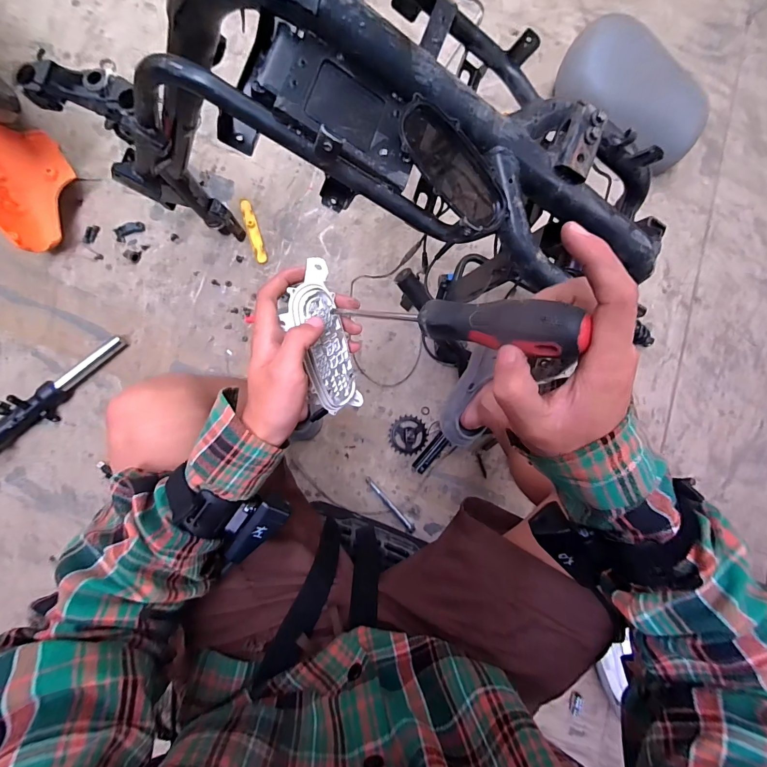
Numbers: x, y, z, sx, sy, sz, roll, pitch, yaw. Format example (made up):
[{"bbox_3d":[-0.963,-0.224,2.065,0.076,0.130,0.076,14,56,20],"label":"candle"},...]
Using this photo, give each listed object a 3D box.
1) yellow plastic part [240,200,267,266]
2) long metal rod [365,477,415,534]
[{"bbox_3d":[-0.293,-0.344,0.833,0.024,0.006,0.150,-17,88,-8],"label":"yellow plastic part"},{"bbox_3d":[0.016,0.265,0.810,0.016,0.016,0.152,-41,92,-8],"label":"long metal rod"}]

